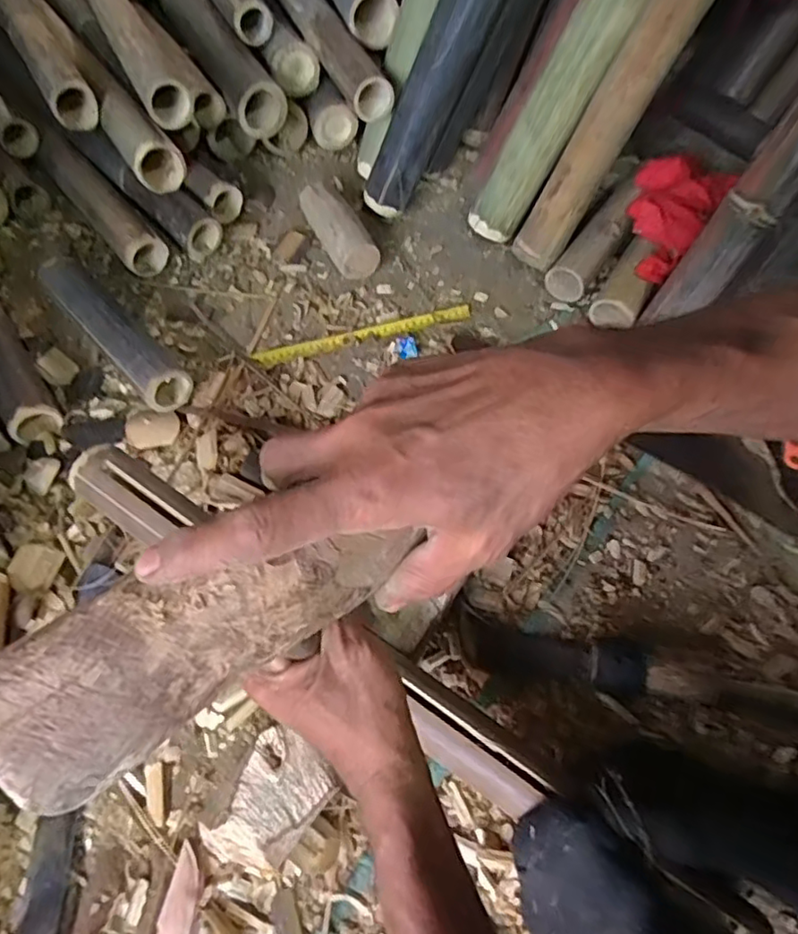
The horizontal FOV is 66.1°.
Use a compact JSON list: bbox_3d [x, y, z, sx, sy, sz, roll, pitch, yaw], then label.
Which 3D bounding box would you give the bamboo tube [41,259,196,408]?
[{"bbox_3d":[-0.353,-0.172,0.753,0.062,0.054,0.277,-39,68,-22],"label":"bamboo tube"}]

